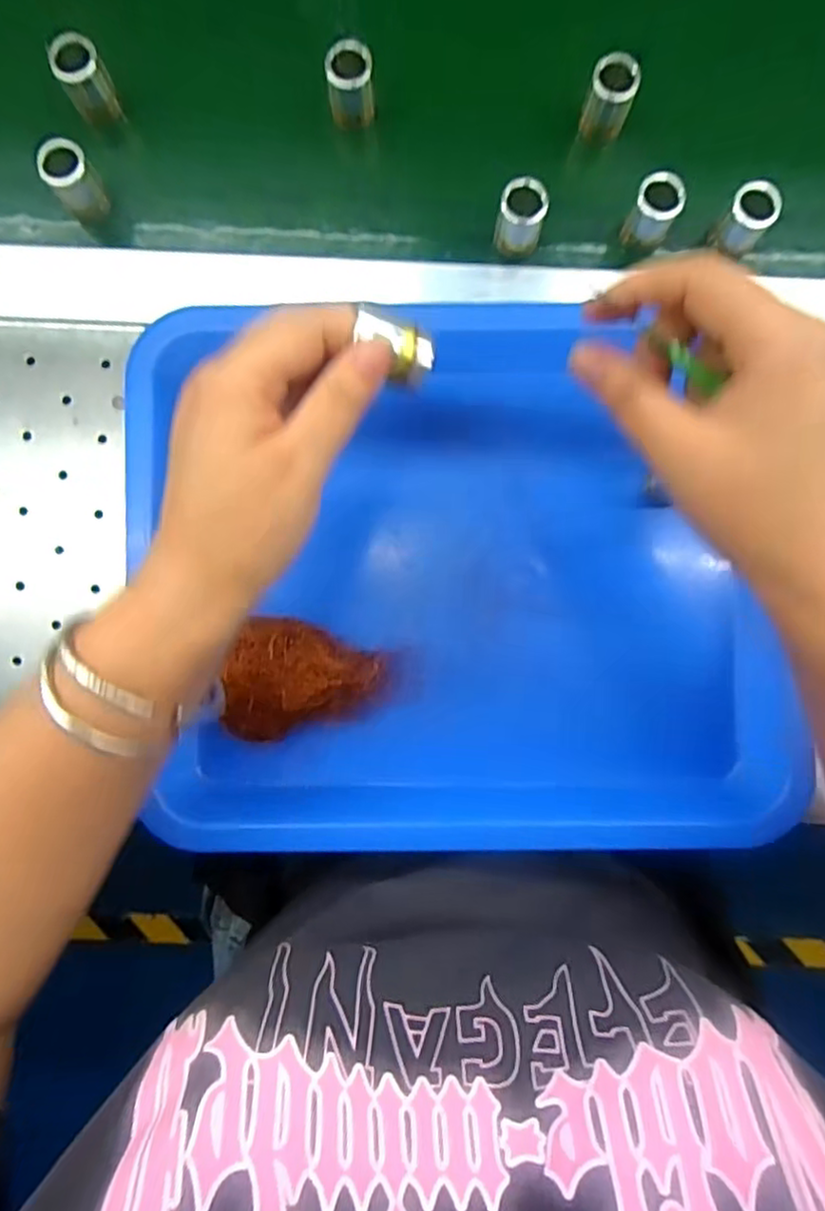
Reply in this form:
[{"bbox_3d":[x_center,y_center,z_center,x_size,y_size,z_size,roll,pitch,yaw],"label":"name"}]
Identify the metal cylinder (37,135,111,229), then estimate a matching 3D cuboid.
[{"bbox_3d":[-0.174,-0.218,0.326,0.023,0.041,0.020,-43,90,-2],"label":"metal cylinder"}]

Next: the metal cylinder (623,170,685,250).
[{"bbox_3d":[0.122,-0.197,0.317,0.022,0.037,0.017,23,88,0],"label":"metal cylinder"}]

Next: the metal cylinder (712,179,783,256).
[{"bbox_3d":[0.171,-0.197,0.320,0.022,0.030,0.018,33,88,0],"label":"metal cylinder"}]

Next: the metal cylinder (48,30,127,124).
[{"bbox_3d":[-0.168,-0.272,0.331,0.023,0.049,0.021,0,89,-1],"label":"metal cylinder"}]

